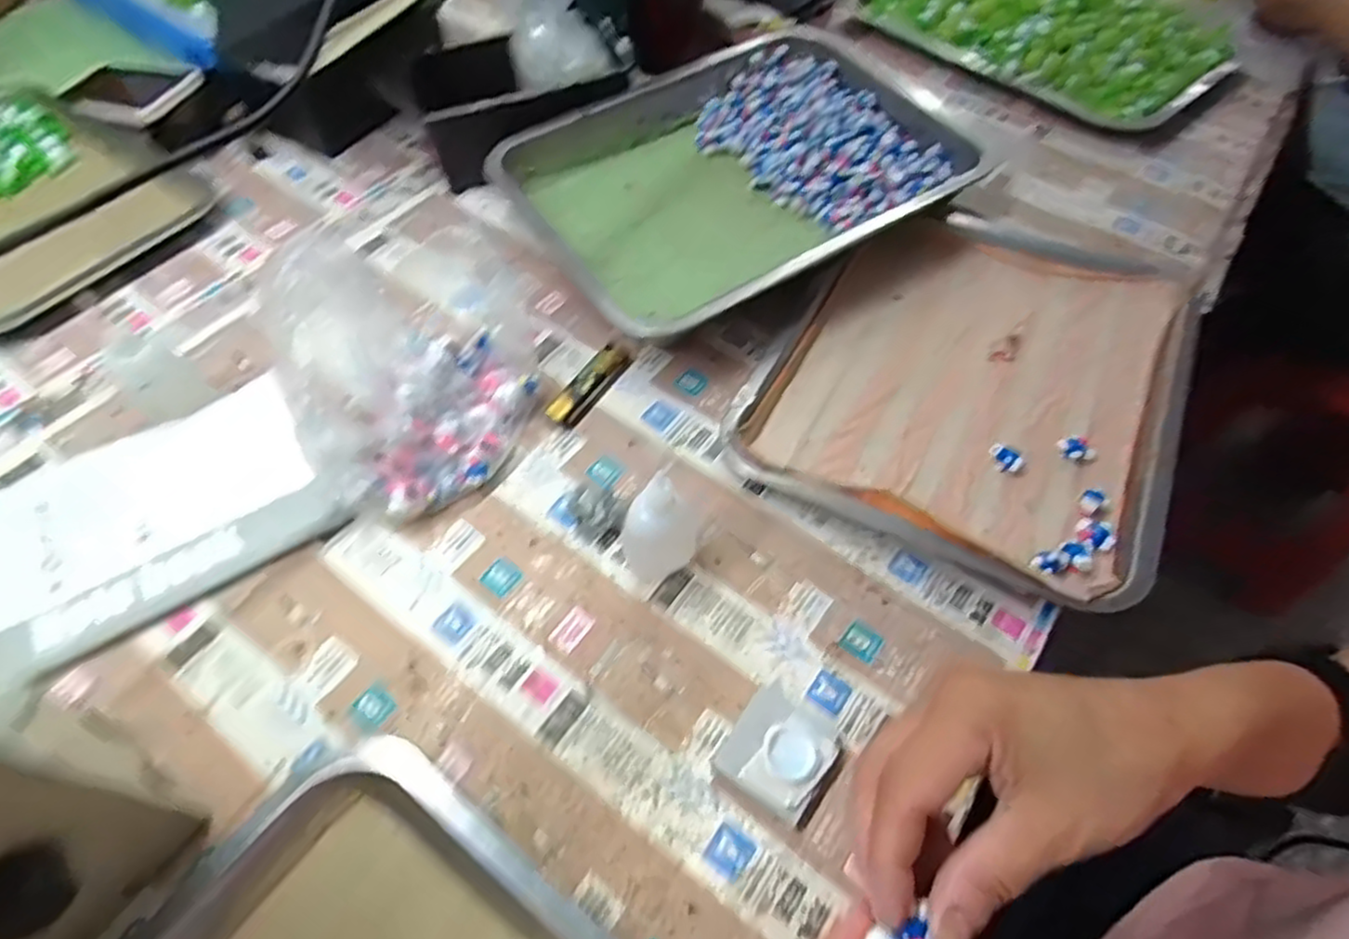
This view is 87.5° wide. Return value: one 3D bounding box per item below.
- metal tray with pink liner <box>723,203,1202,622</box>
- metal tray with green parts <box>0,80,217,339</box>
[{"bbox_3d":[0.211,-0.070,0.499,0.259,0.048,0.307,27,60,14],"label":"metal tray with pink liner"},{"bbox_3d":[-0.568,-0.239,0.595,0.293,0.020,0.202,30,61,16],"label":"metal tray with green parts"}]

